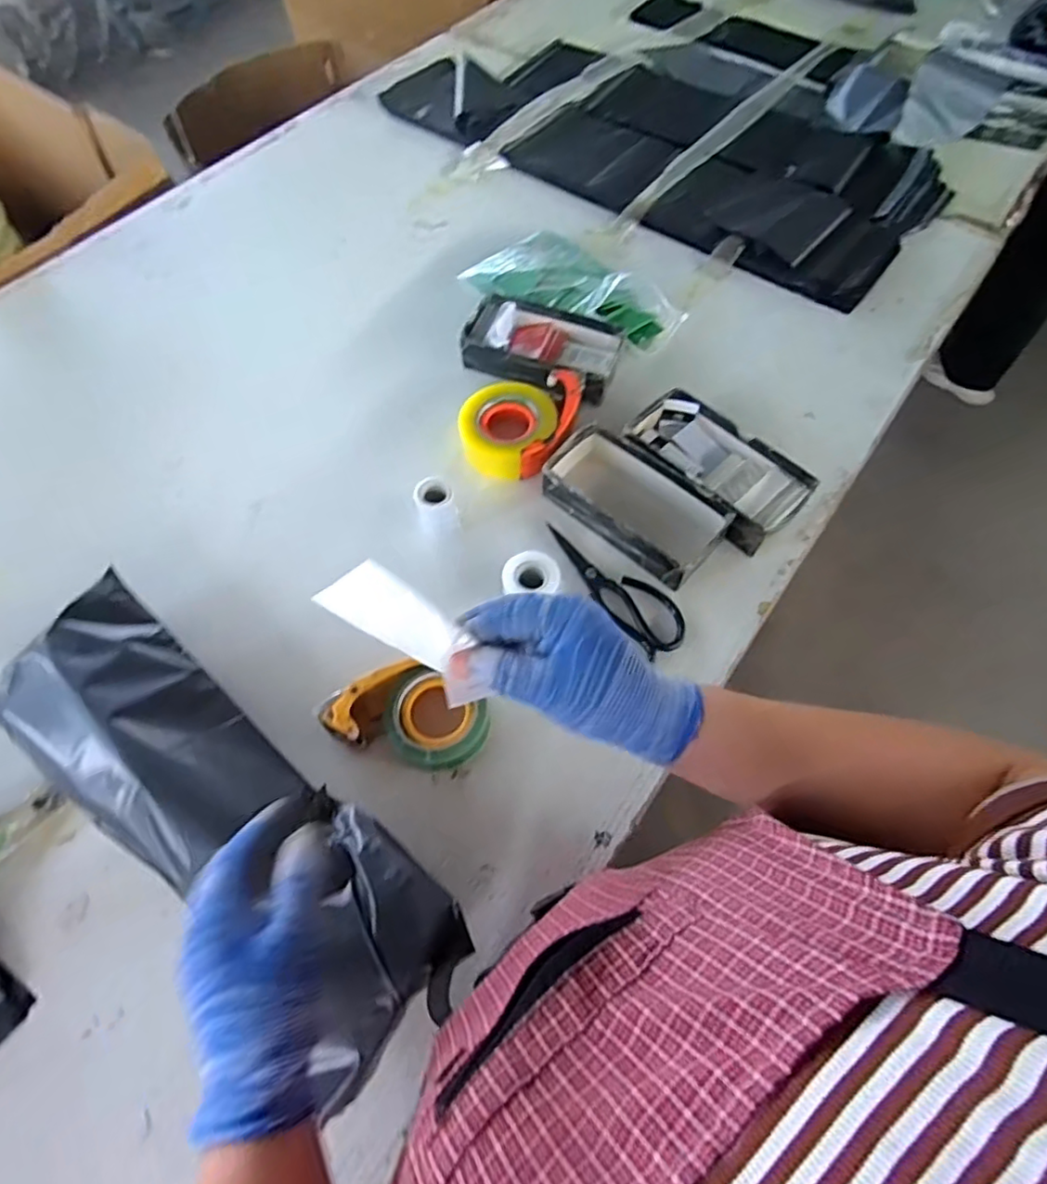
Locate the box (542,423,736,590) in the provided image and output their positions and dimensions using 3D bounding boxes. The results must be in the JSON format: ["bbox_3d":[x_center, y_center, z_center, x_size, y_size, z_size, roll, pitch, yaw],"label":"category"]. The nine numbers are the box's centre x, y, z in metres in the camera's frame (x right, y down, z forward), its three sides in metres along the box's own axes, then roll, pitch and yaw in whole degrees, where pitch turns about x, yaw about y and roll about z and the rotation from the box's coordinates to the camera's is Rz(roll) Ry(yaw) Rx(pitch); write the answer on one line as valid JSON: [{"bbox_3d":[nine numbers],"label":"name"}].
[{"bbox_3d":[0.135,-0.111,0.782,0.222,0.054,0.106,38,68,18],"label":"box"}]

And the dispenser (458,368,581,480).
[{"bbox_3d":[-0.005,-0.221,0.828,0.158,0.053,0.134,1,62,0],"label":"dispenser"}]

